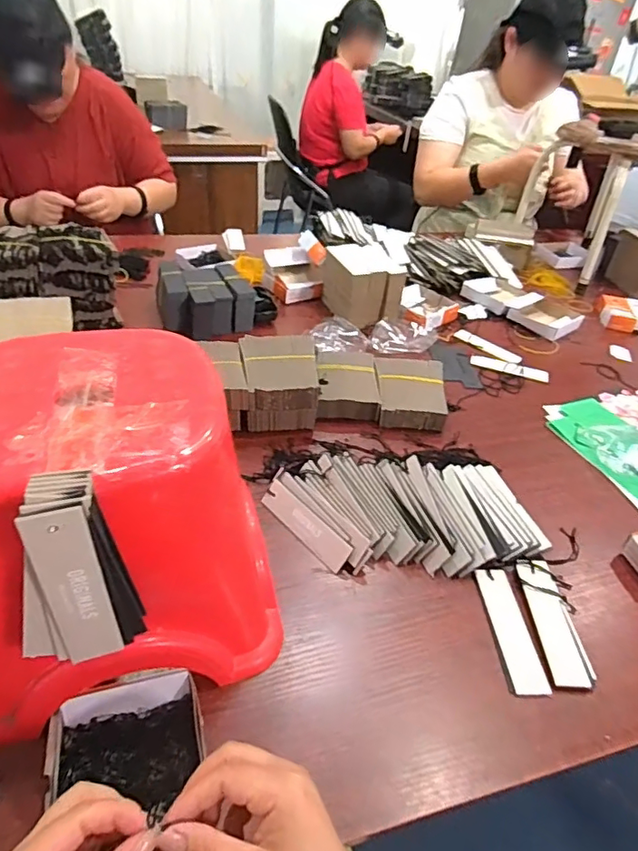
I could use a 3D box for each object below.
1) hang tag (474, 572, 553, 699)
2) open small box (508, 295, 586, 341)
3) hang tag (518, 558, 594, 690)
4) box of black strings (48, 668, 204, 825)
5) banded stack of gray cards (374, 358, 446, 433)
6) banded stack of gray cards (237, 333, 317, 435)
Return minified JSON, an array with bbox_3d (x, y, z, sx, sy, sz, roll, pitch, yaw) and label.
[{"bbox_3d":[0.179,0.192,0.499,0.034,0.006,0.123,1,39,-6],"label":"hang tag"},{"bbox_3d":[0.447,-0.214,1.026,0.111,0.033,0.106,-26,49,-34],"label":"open small box"},{"bbox_3d":[0.228,0.187,0.509,0.039,0.007,0.132,5,39,-2],"label":"hang tag"},{"bbox_3d":[-0.141,0.242,0.390,0.106,0.031,0.092,-7,40,-16],"label":"box of black strings"},{"bbox_3d":[0.132,-0.049,0.766,0.099,0.033,0.129,7,39,1],"label":"banded stack of gray cards"},{"bbox_3d":[-0.055,-0.063,0.725,0.098,0.072,0.132,0,39,-7],"label":"banded stack of gray cards"}]

